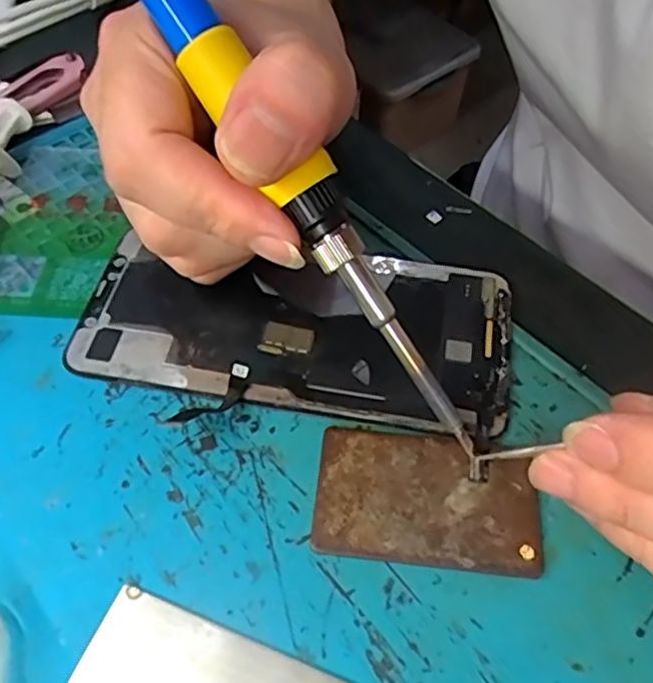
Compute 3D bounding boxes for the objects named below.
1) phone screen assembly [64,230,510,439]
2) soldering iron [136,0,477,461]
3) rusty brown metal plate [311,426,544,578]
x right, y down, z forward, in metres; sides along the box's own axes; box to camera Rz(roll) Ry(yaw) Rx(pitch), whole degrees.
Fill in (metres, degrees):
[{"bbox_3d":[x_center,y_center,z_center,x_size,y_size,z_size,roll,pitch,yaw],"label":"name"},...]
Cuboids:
[{"bbox_3d":[-0.011,-0.004,0.210,0.138,0.005,0.064,4,54,1],"label":"phone screen assembly"},{"bbox_3d":[-0.020,-0.060,0.164,0.016,0.017,0.214,-38,99,-24],"label":"soldering iron"},{"bbox_3d":[0.028,0.042,0.178,0.060,0.004,0.037,5,55,2],"label":"rusty brown metal plate"}]

